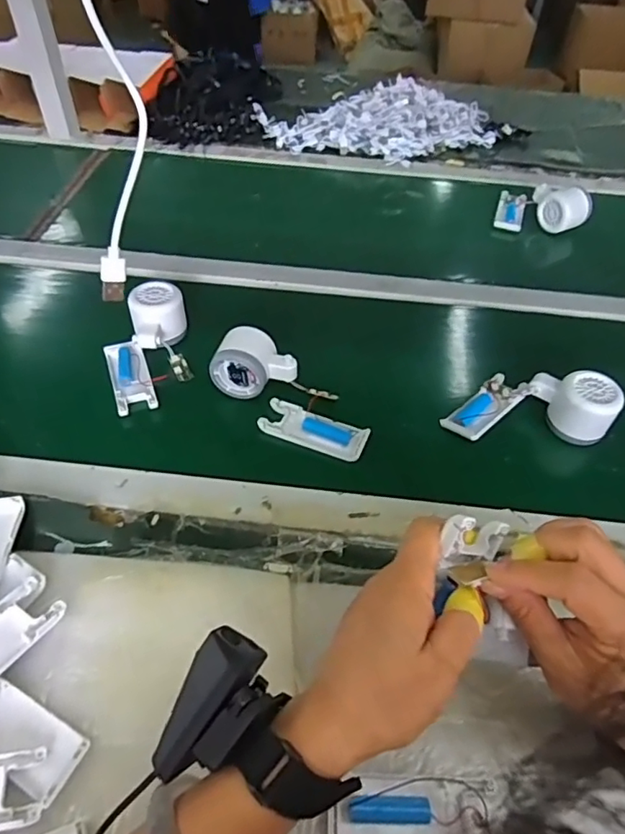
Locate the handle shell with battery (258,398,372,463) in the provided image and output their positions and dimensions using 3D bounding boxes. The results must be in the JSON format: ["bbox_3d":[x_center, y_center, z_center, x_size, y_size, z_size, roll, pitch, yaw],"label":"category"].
[{"bbox_3d":[0.001,0.013,0.539,0.104,0.016,0.039,18,51,14],"label":"handle shell with battery"}]

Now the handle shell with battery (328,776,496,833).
[{"bbox_3d":[0.061,0.245,0.339,0.100,0.015,0.037,1,49,-1],"label":"handle shell with battery"}]

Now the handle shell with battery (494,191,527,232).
[{"bbox_3d":[0.305,-0.316,0.845,0.039,0.026,0.099,14,43,11],"label":"handle shell with battery"}]

